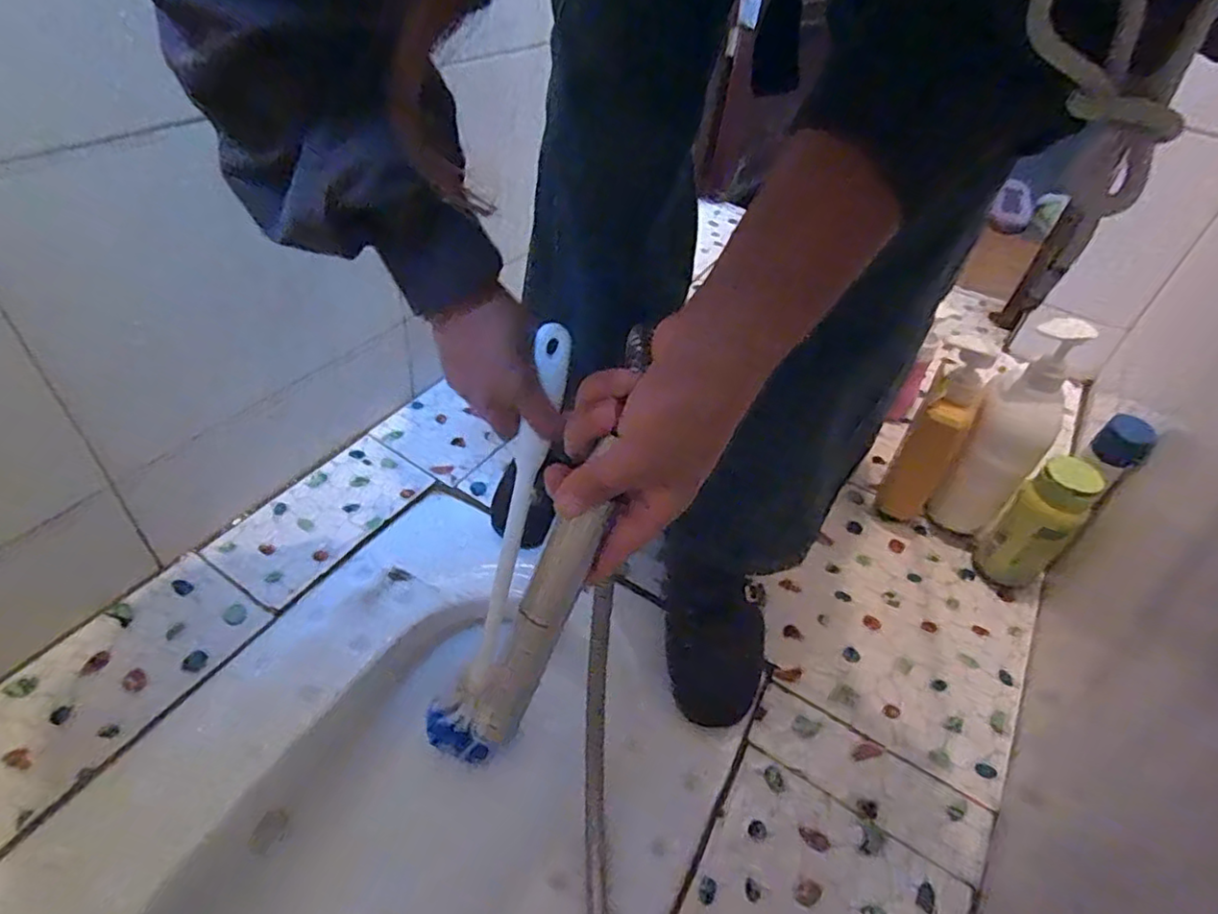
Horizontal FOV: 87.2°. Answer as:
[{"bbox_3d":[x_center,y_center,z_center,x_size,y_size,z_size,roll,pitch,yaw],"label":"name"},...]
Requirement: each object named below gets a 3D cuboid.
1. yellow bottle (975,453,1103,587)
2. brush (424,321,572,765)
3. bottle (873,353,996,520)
[{"bbox_3d":[0.430,0.074,0.649,0.061,0.159,0.064,-28,54,-30],"label":"yellow bottle"},{"bbox_3d":[-0.084,0.089,0.533,0.059,0.405,0.047,25,24,18],"label":"brush"},{"bbox_3d":[0.342,-0.012,0.683,0.054,0.213,0.058,29,48,20],"label":"bottle"}]

